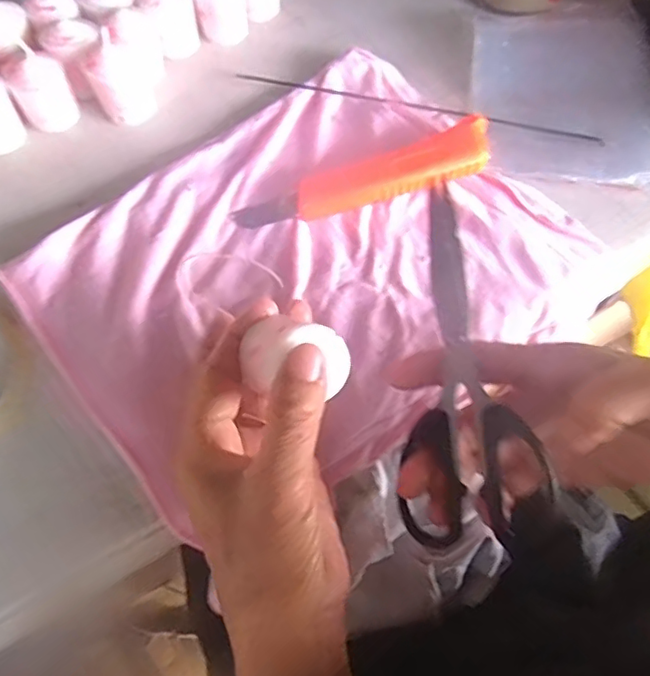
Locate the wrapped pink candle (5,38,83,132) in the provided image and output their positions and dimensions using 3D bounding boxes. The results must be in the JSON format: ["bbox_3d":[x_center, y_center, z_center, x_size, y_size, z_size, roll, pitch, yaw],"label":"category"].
[{"bbox_3d":[-0.192,-0.171,0.391,0.035,0.053,0.032,-32,68,-14],"label":"wrapped pink candle"}]

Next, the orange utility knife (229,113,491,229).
[{"bbox_3d":[0.026,-0.098,0.361,0.162,0.022,0.031,-18,66,-8],"label":"orange utility knife"}]

